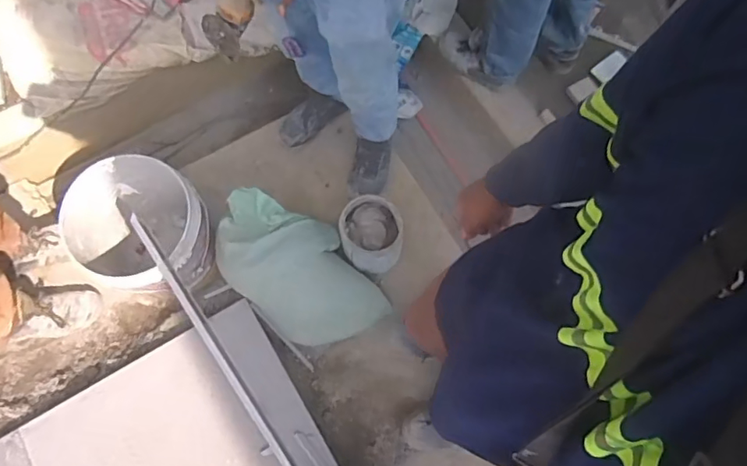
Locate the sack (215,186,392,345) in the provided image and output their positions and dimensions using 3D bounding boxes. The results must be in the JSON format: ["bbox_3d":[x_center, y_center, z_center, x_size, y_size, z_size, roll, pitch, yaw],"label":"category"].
[{"bbox_3d":[-0.192,0.098,1.354,0.457,0.166,0.277,42,75,10],"label":"sack"}]

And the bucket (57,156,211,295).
[{"bbox_3d":[-0.564,-0.006,1.324,0.298,0.262,0.306,1,72,-2],"label":"bucket"}]

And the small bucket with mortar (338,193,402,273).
[{"bbox_3d":[-0.005,0.006,1.383,0.157,0.154,0.183,-21,75,-9],"label":"small bucket with mortar"}]

